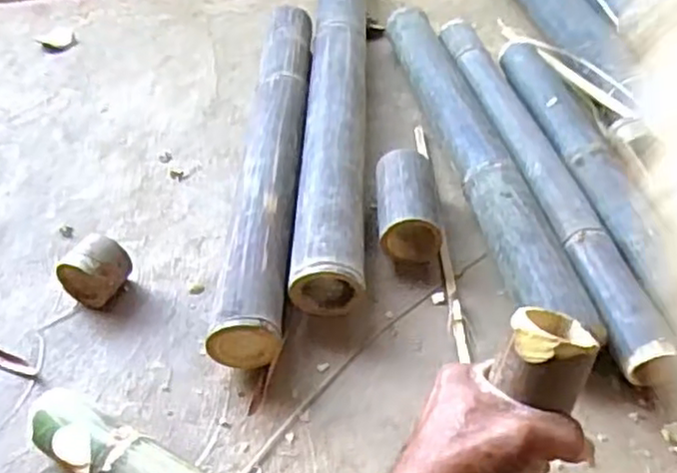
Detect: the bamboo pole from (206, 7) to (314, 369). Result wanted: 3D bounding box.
[{"bbox_3d":[-0.087,-0.113,0.944,0.083,0.080,0.643,-1,45,5],"label":"bamboo pole"}]

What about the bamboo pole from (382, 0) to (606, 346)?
[{"bbox_3d":[0.175,-0.117,0.927,0.076,0.069,0.647,-10,45,-4],"label":"bamboo pole"}]

